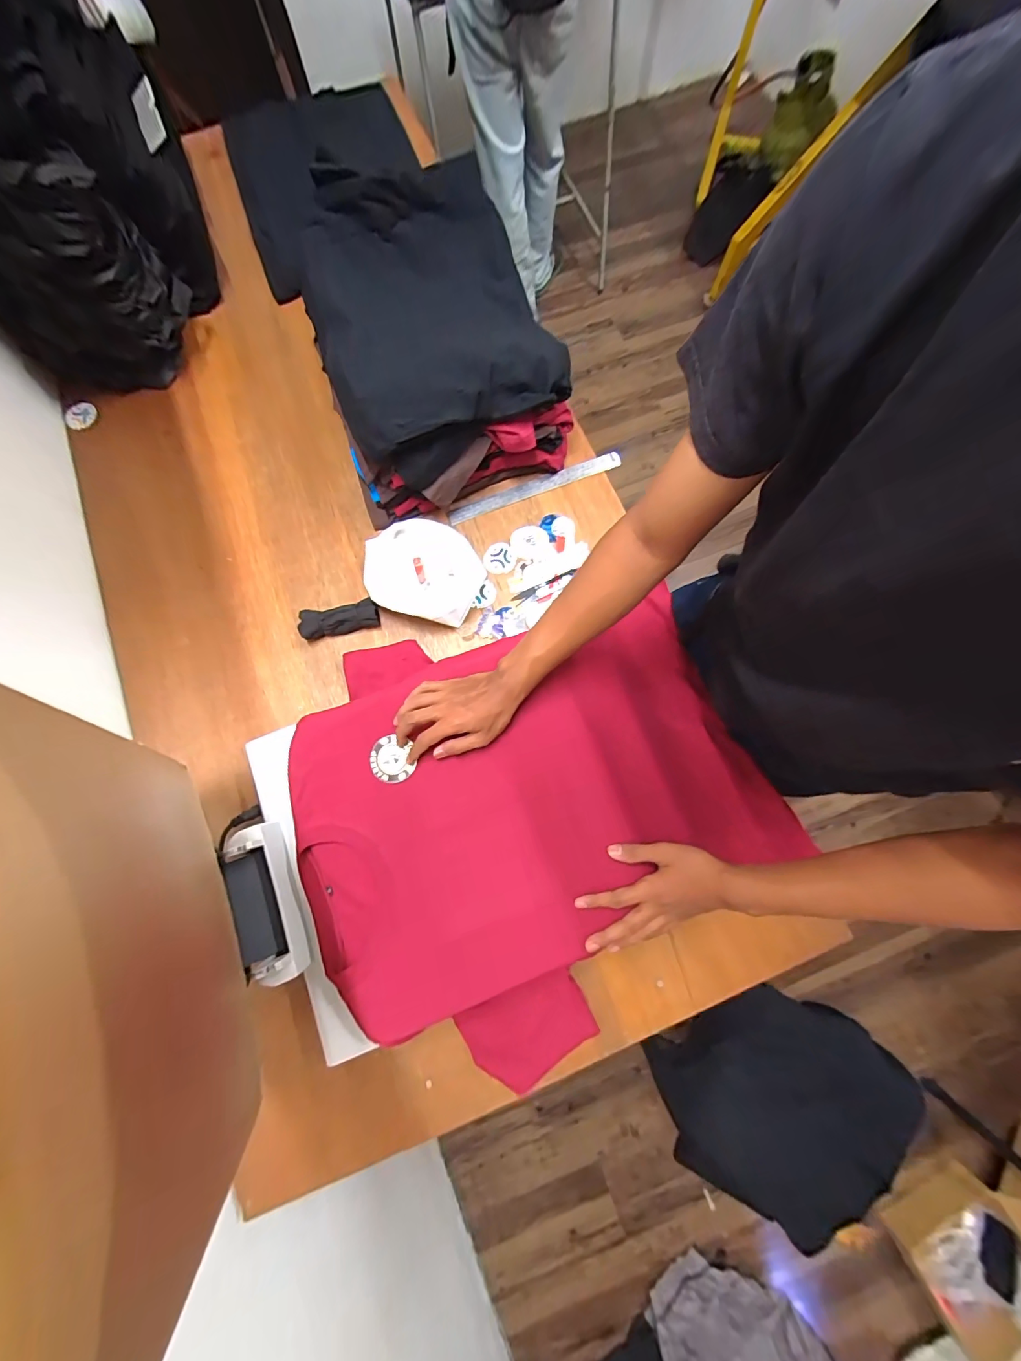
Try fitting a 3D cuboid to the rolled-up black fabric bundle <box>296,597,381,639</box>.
[{"bbox_3d":[-0.280,-0.100,0.728,0.125,0.030,0.043,-14,78,-2],"label":"rolled-up black fabric bundle"}]

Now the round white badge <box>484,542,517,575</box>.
[{"bbox_3d":[-0.019,-0.212,0.771,0.054,0.005,0.056,0,78,1],"label":"round white badge"}]

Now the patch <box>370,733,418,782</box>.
[{"bbox_3d":[-0.158,0.105,0.594,0.058,0.005,0.062,0,76,0],"label":"patch"}]

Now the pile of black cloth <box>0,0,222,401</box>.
[{"bbox_3d":[-0.745,-0.803,0.746,0.389,0.300,0.533,-22,78,-4],"label":"pile of black cloth"}]

